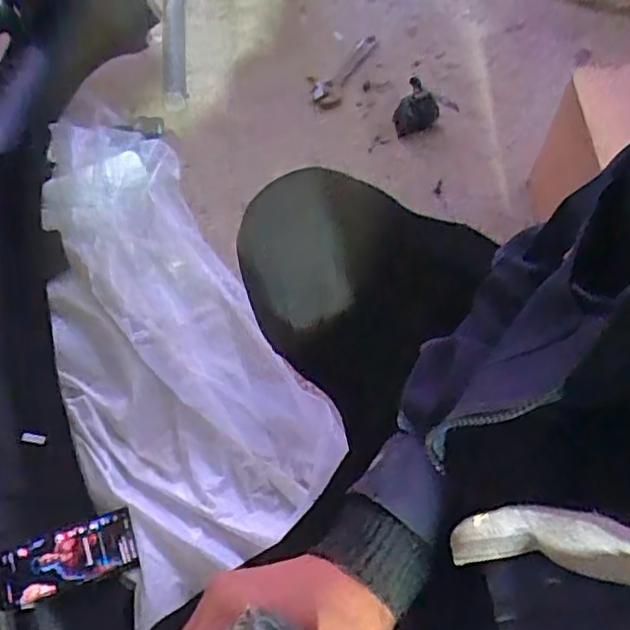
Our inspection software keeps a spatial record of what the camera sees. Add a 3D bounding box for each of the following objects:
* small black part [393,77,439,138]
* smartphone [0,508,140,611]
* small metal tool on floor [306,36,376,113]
[{"bbox_3d":[0.203,-0.404,1.287,0.076,0.037,0.166,19,54,11],"label":"small black part"},{"bbox_3d":[-0.294,0.285,0.768,0.157,0.014,0.075,-15,56,-16],"label":"smartphone"},{"bbox_3d":[0.051,-0.521,1.387,0.087,0.044,0.260,21,54,12],"label":"small metal tool on floor"}]

